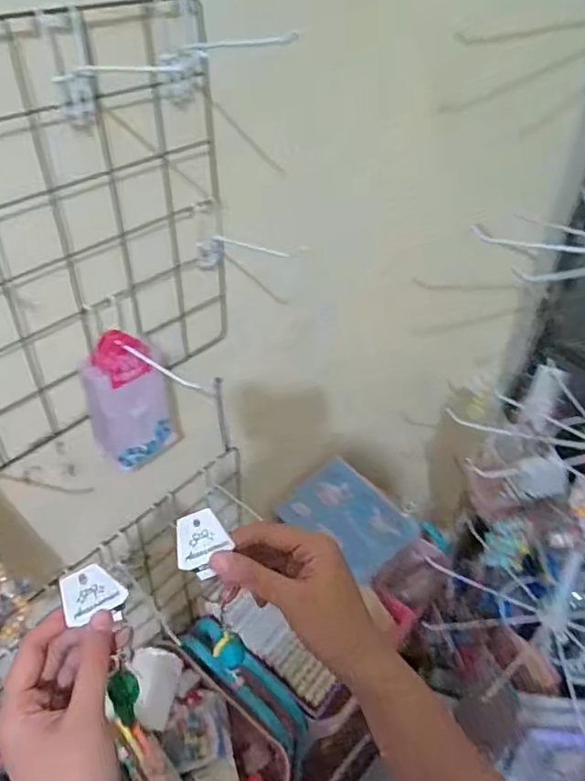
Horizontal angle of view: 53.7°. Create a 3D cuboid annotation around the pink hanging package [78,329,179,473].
[{"bbox_3d":[-0.169,0.009,0.604,0.045,0.141,0.093,31,48,31],"label":"pink hanging package"}]

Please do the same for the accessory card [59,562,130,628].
[{"bbox_3d":[-0.124,0.125,0.361,0.035,0.034,0.004,-21,20,-27],"label":"accessory card"}]

